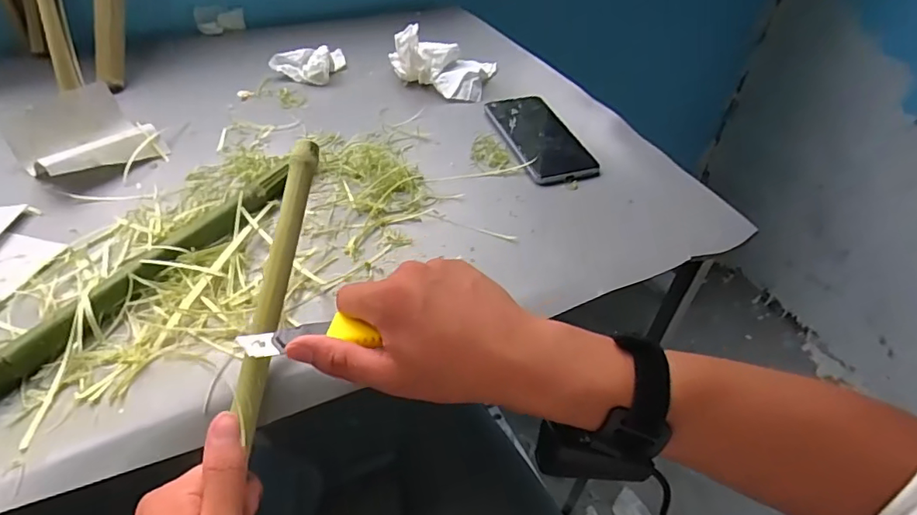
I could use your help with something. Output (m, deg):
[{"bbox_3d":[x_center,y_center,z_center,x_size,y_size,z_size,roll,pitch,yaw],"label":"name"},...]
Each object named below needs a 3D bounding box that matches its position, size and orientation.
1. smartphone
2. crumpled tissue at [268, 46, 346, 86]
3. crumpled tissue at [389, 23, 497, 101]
[{"bbox_3d":[0.090,-0.139,0.599,0.077,0.013,0.165,-10,48,-16],"label":"smartphone"},{"bbox_3d":[-0.195,-0.260,0.699,0.083,0.032,0.084,14,46,7],"label":"crumpled tissue"},{"bbox_3d":[-0.021,-0.258,0.683,0.129,0.060,0.112,13,46,7],"label":"crumpled tissue"}]

